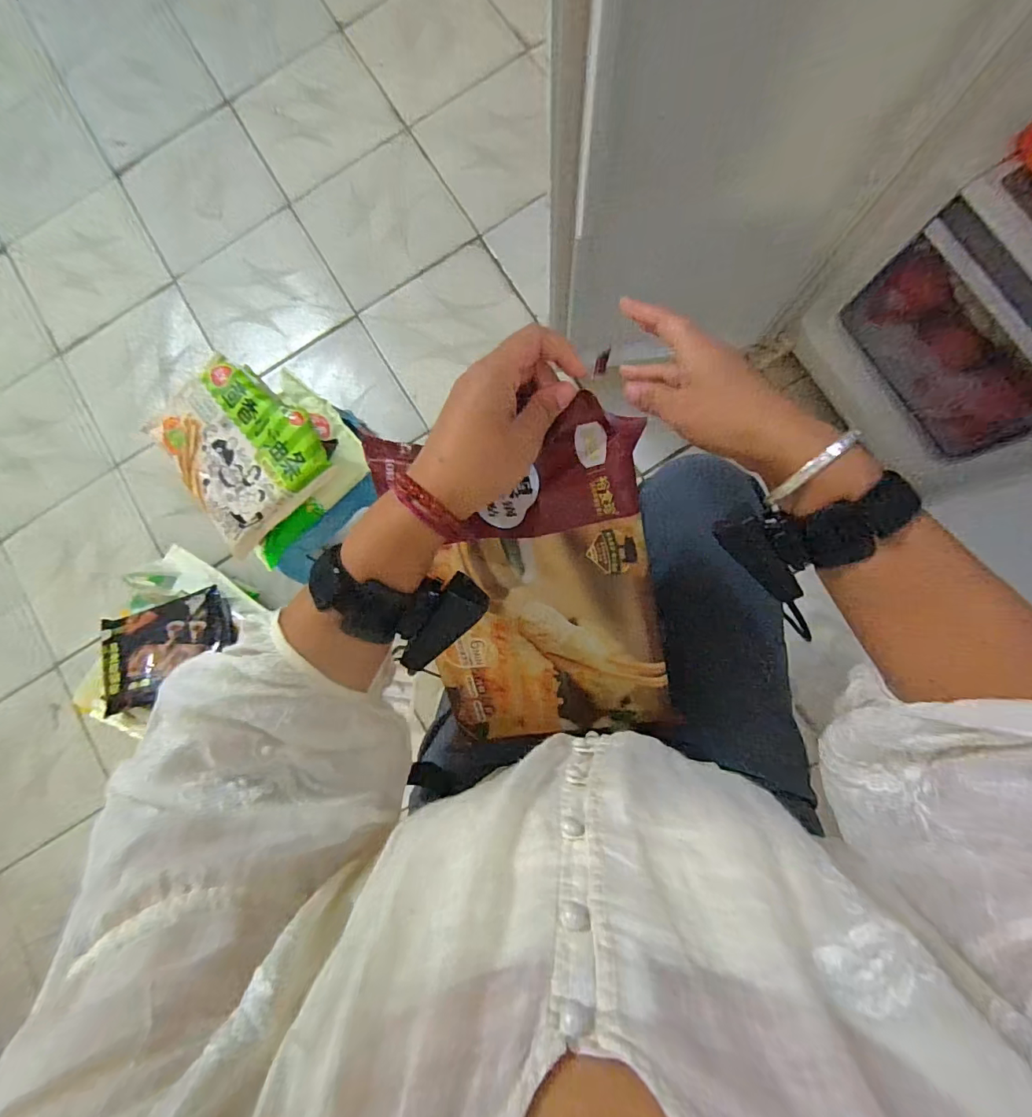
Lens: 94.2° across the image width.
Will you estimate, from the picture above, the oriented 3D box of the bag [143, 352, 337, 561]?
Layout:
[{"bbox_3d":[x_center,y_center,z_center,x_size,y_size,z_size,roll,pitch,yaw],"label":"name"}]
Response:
[{"bbox_3d":[-0.355,-0.147,0.612,0.174,0.033,0.215,-40,86,1],"label":"bag"}]

